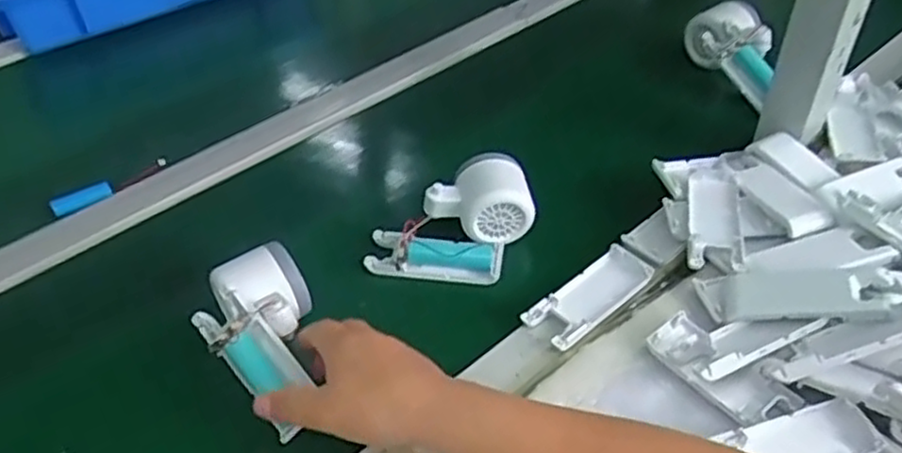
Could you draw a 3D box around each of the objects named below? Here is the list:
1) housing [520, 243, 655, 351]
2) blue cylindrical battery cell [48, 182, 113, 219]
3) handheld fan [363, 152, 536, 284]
[{"bbox_3d":[0.102,0.051,0.550,0.102,0.014,0.041,-33,50,-27],"label":"housing"},{"bbox_3d":[-0.323,-0.025,0.654,0.049,0.010,0.019,-27,47,-23],"label":"blue cylindrical battery cell"},{"bbox_3d":[0.002,-0.009,0.590,0.120,0.055,0.090,5,44,9],"label":"handheld fan"}]

